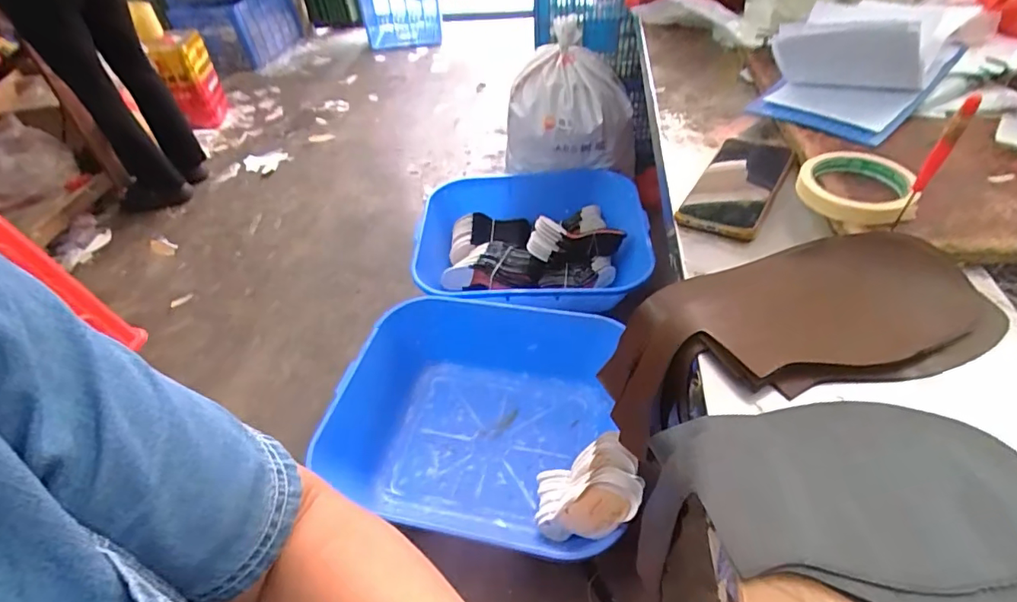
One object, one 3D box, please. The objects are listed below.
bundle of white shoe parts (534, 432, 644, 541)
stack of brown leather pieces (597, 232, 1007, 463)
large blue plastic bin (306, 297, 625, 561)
[{"bbox_3d":[0.122,0.338,0.911,0.081,0.266,0.133,28,49,-9],"label":"bundle of white shoe parts"},{"bbox_3d":[0.213,0.025,0.415,0.284,0.091,0.122,-18,46,13],"label":"stack of brown leather pieces"},{"bbox_3d":[-0.097,0.233,1.124,0.589,0.201,0.526,9,49,13],"label":"large blue plastic bin"}]

